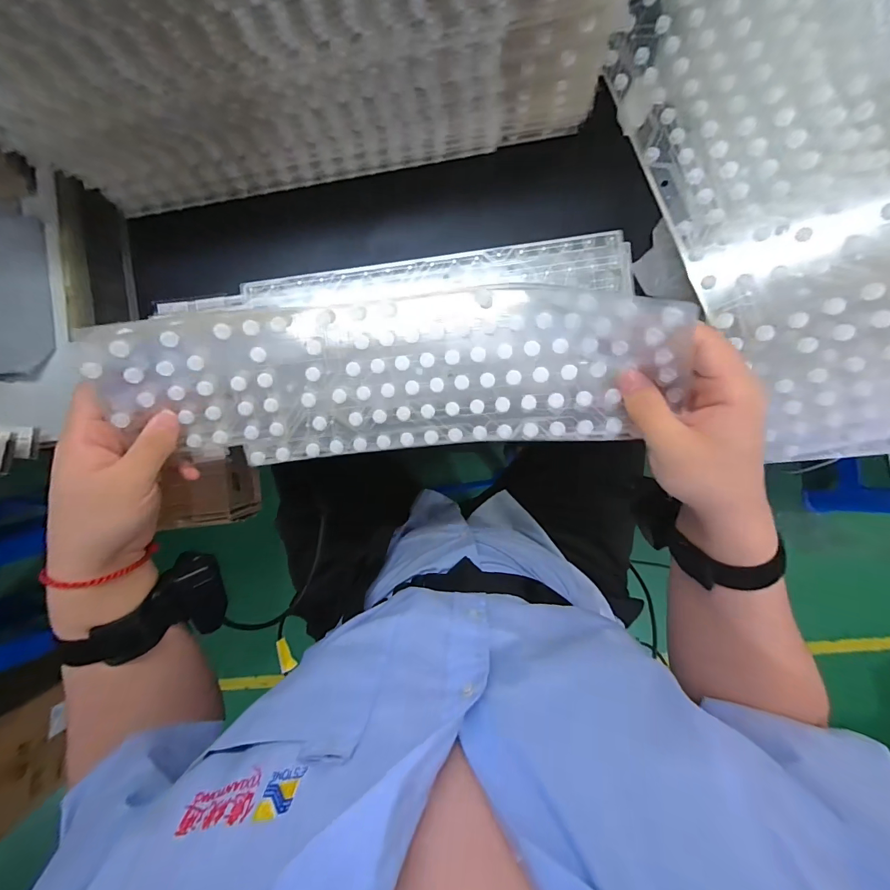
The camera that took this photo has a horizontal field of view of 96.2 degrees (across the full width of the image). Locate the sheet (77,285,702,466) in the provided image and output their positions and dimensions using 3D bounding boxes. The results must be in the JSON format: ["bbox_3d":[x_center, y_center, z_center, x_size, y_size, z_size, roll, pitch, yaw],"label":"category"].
[{"bbox_3d":[-0.036,-0.052,0.278,0.375,0.071,0.113,-2,90,6],"label":"sheet"}]

